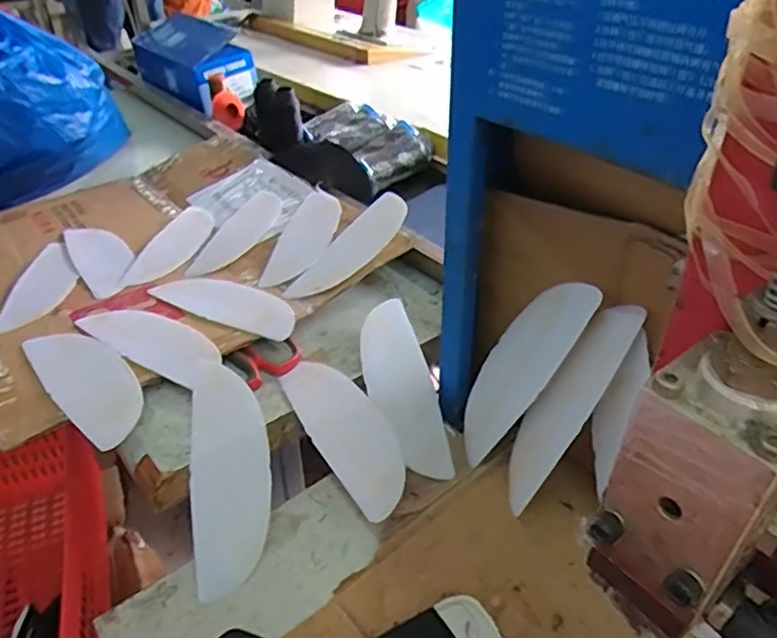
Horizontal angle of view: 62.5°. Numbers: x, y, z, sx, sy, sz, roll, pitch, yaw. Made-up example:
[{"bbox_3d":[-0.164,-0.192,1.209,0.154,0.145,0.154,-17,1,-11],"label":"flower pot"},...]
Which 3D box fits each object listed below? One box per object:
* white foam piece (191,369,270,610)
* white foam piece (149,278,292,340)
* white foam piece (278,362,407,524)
[{"bbox_3d":[-0.142,0.139,0.575,0.068,0.017,0.199,-2,69,-11],"label":"white foam piece"},{"bbox_3d":[-0.184,-0.019,0.735,0.196,0.008,0.073,15,42,21],"label":"white foam piece"},{"bbox_3d":[-0.037,0.102,0.602,0.072,0.019,0.197,-20,41,-23],"label":"white foam piece"}]

